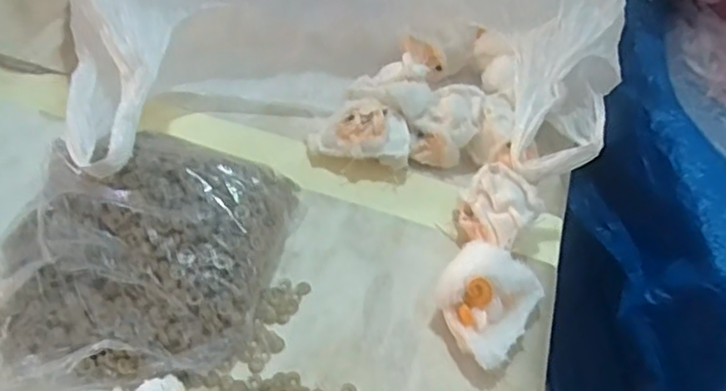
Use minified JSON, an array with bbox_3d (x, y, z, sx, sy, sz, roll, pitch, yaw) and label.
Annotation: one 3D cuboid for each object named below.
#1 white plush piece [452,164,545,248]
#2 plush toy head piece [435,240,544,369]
[{"bbox_3d":[0.086,0.011,0.415,0.047,0.042,0.046,3,50,-4],"label":"white plush piece"},{"bbox_3d":[0.071,0.062,0.371,0.054,0.036,0.066,33,55,20],"label":"plush toy head piece"}]

